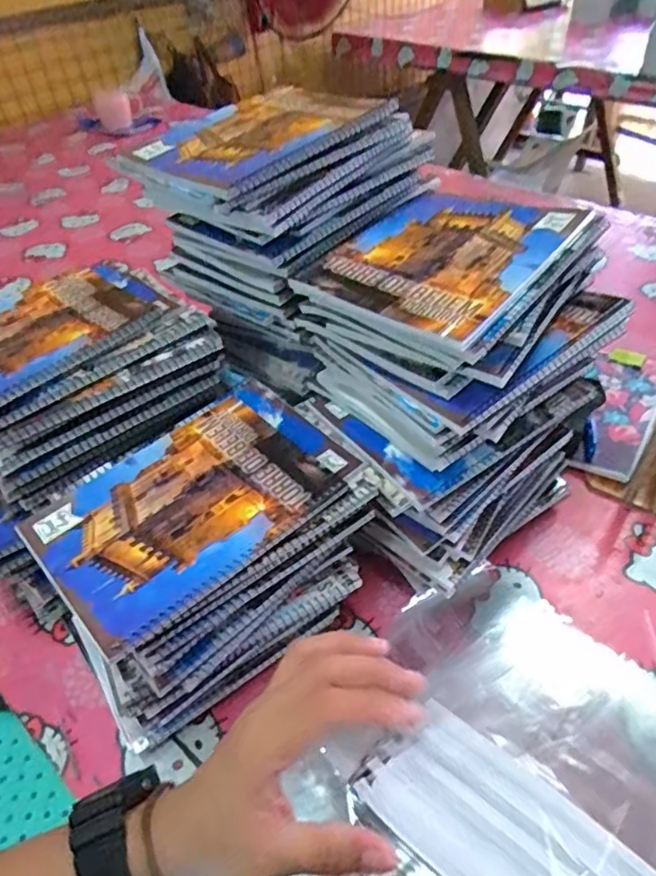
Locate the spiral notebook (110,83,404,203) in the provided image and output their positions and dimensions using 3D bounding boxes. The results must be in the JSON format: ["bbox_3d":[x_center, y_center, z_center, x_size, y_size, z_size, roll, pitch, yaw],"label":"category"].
[{"bbox_3d":[-0.058,-0.265,0.512,0.207,0.019,0.159,-35,52,-28],"label":"spiral notebook"}]

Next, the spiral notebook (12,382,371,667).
[{"bbox_3d":[-0.099,0.044,0.446,0.146,0.010,0.222,33,55,32],"label":"spiral notebook"}]

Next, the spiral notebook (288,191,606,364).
[{"bbox_3d":[0.093,-0.141,0.453,0.157,0.019,0.194,29,53,30],"label":"spiral notebook"}]

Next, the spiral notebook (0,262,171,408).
[{"bbox_3d":[-0.254,-0.091,0.517,0.148,0.016,0.215,32,55,32],"label":"spiral notebook"}]

